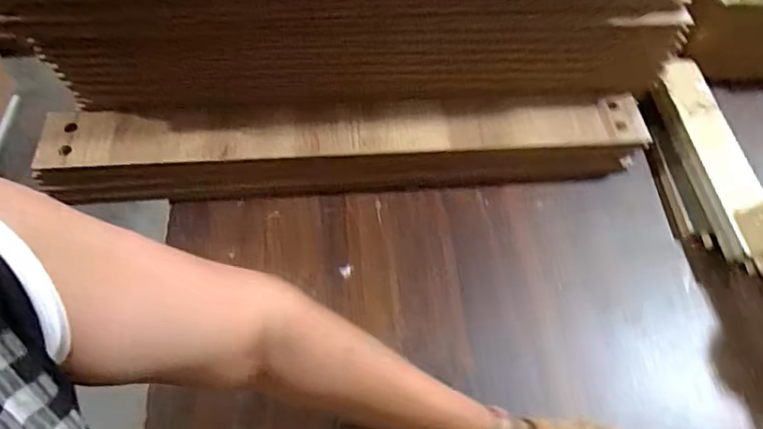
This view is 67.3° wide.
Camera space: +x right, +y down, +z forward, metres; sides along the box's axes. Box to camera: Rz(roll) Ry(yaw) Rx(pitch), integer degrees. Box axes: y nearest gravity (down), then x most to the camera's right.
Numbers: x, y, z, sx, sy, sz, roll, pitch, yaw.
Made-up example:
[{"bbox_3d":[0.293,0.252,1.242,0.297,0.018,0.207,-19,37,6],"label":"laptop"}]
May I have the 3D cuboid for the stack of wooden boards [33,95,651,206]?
[{"bbox_3d":[-0.048,-0.083,0.658,0.687,0.074,0.095,-4,57,-5],"label":"stack of wooden boards"}]

